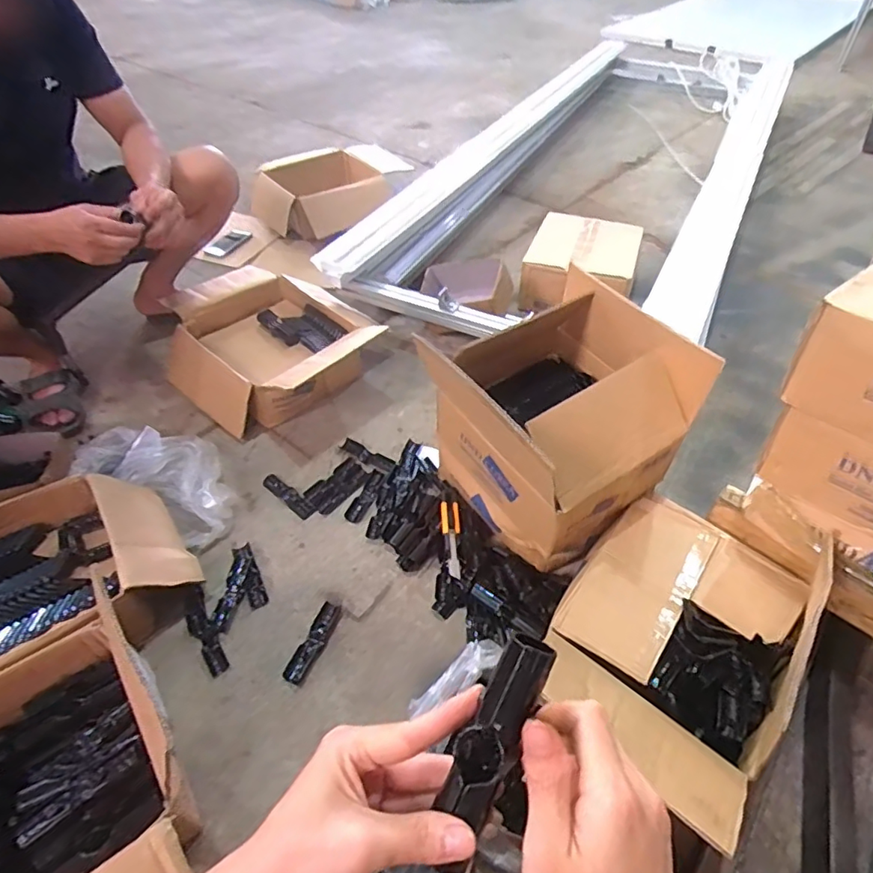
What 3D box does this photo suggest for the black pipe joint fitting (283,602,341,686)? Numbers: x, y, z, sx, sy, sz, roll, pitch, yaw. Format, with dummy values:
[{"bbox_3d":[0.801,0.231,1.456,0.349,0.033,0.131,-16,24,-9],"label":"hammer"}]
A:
[{"bbox_3d":[-0.196,0.330,0.886,0.032,0.023,0.130,19,50,17],"label":"black pipe joint fitting"}]

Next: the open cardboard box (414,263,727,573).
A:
[{"bbox_3d":[0.193,-0.015,0.907,0.316,0.328,0.294,-26,52,-22],"label":"open cardboard box"}]

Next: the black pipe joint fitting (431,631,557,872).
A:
[{"bbox_3d":[0.030,0.176,0.317,0.030,0.027,0.129,23,89,22],"label":"black pipe joint fitting"}]

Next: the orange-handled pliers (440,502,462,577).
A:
[{"bbox_3d":[0.026,0.181,0.974,0.034,0.024,0.145,-1,47,0],"label":"orange-handled pliers"}]

